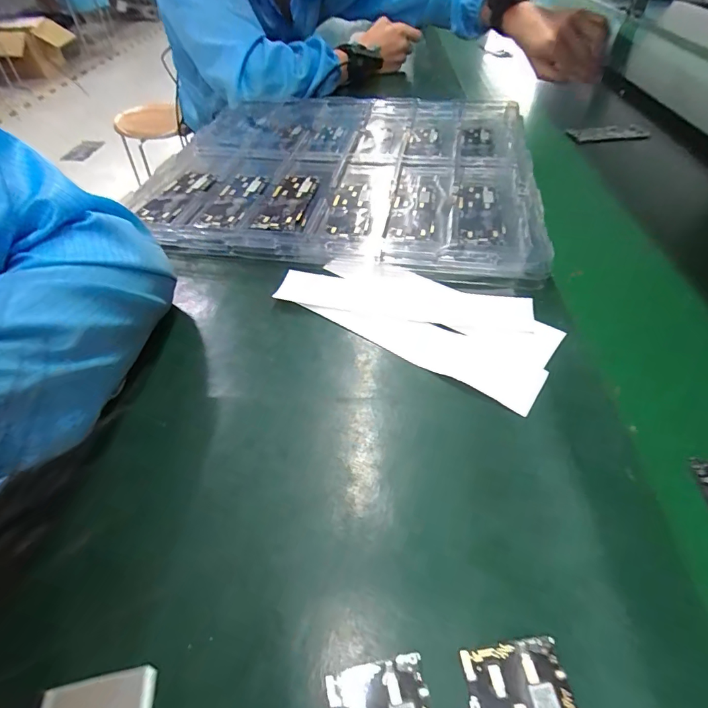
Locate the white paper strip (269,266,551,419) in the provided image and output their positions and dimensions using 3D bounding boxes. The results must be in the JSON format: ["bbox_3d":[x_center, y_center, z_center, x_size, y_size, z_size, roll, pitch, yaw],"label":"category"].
[{"bbox_3d":[0.035,-0.022,0.338,0.226,0.006,0.052,28,53,24],"label":"white paper strip"}]

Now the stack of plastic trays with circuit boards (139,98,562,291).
[{"bbox_3d":[-0.008,-0.235,0.520,0.430,0.050,0.411,7,47,7],"label":"stack of plastic trays with circuit boards"}]

